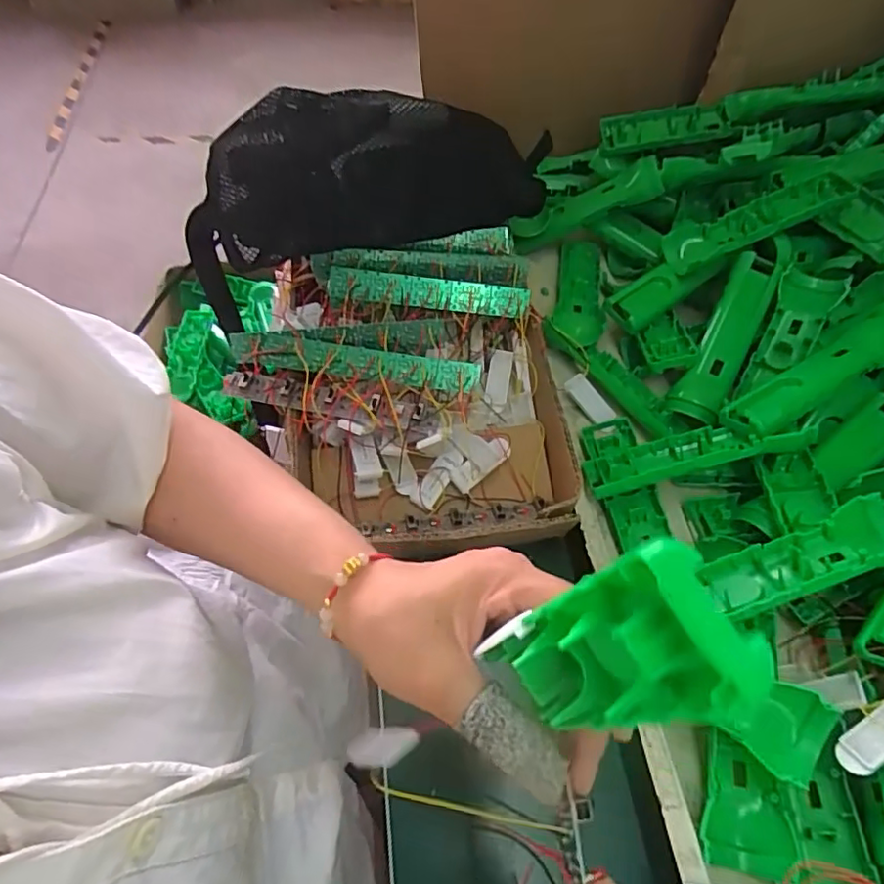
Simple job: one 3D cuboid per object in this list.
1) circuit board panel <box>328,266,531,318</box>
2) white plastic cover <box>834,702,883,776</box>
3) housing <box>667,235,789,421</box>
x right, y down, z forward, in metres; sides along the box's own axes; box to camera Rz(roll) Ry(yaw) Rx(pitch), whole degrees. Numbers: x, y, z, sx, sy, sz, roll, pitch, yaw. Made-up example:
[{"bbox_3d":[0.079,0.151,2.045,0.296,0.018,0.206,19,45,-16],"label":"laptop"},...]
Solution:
[{"bbox_3d":[-0.008,-0.126,0.506,0.170,0.028,0.006,3,19,-11],"label":"circuit board panel"},{"bbox_3d":[0.254,0.168,0.344,0.058,0.005,0.021,-39,36,-2],"label":"white plastic cover"},{"bbox_3d":[0.262,-0.103,0.535,0.044,0.023,0.182,27,85,16],"label":"housing"}]

